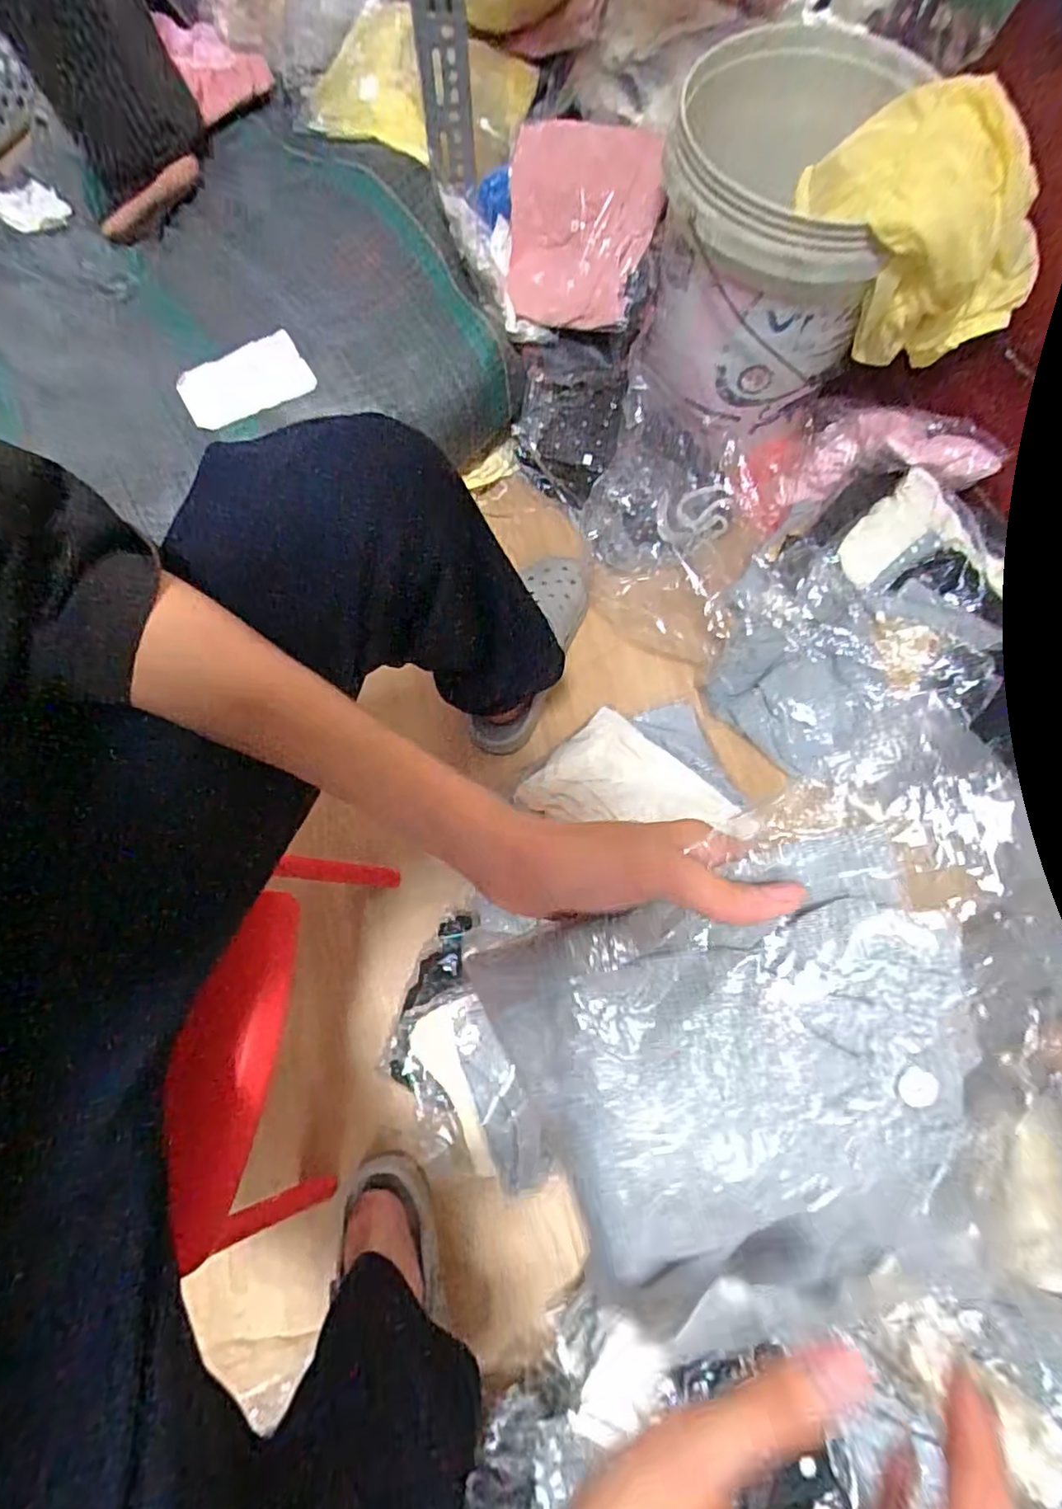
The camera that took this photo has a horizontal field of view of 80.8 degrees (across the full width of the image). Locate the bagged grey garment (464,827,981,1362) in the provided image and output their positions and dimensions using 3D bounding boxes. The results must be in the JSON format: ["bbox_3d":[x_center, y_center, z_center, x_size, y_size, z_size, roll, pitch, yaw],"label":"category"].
[{"bbox_3d":[0.081,0.128,0.259,0.197,0.036,0.196,-38,78,13],"label":"bagged grey garment"}]

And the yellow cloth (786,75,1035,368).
[{"bbox_3d":[0.424,-0.566,0.683,0.218,0.189,0.194,-11,74,-4],"label":"yellow cloth"}]

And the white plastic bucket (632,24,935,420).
[{"bbox_3d":[0.277,-0.613,0.768,0.255,0.252,0.289,13,74,3],"label":"white plastic bucket"}]

